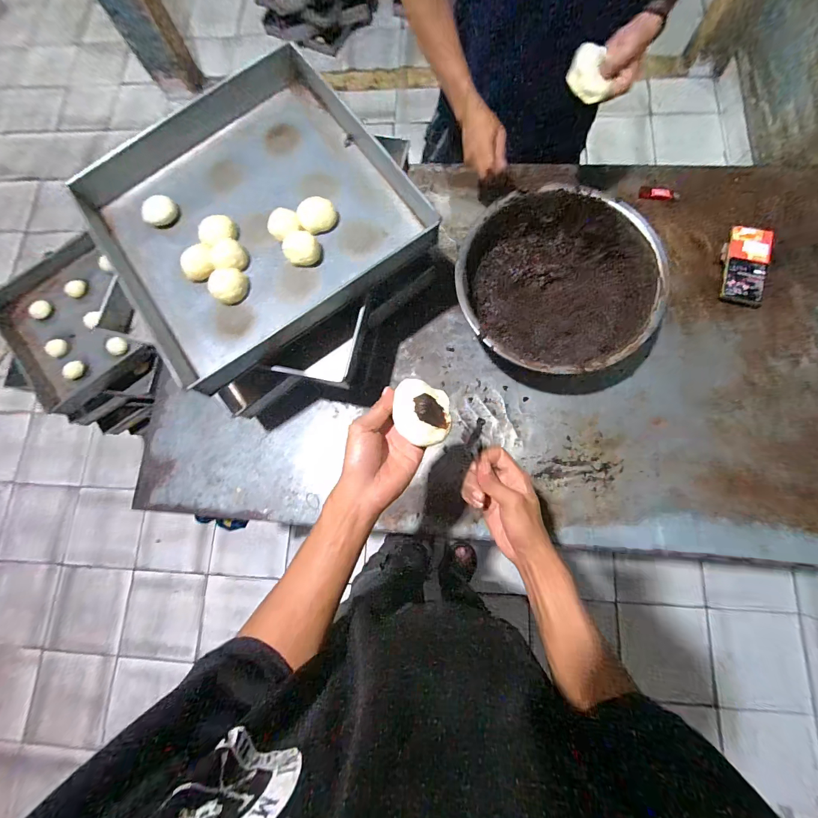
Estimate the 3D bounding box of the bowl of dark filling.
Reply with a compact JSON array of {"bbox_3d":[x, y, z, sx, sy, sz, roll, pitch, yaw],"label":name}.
[{"bbox_3d":[0.264,-0.221,0.685,0.335,0.107,0.326,-1,81,4],"label":"bowl of dark filling"}]

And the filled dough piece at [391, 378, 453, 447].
[{"bbox_3d":[0.015,0.004,0.407,0.063,0.035,0.068,-1,81,4],"label":"filled dough piece"}]

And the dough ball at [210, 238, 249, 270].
[{"bbox_3d":[-0.298,-0.252,0.611,0.044,0.037,0.047,-1,78,4],"label":"dough ball"}]

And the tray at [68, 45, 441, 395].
[{"bbox_3d":[-0.266,-0.338,0.624,0.487,0.066,0.477,-39,78,-5],"label":"tray"}]

